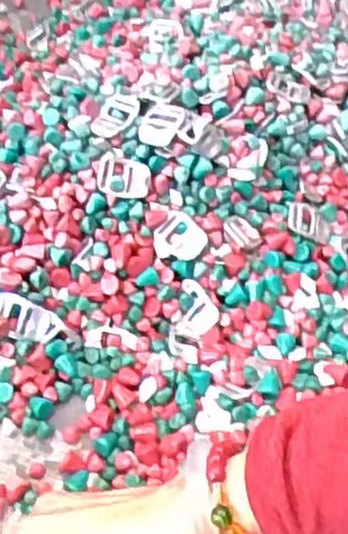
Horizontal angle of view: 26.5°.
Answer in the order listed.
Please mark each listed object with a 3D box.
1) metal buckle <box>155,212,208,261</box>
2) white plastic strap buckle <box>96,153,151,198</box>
[{"bbox_3d":[0.004,-0.020,0.550,0.036,0.005,0.035,36,82,4],"label":"metal buckle"},{"bbox_3d":[-0.038,-0.067,0.554,0.042,0.009,0.031,17,77,-5],"label":"white plastic strap buckle"}]

